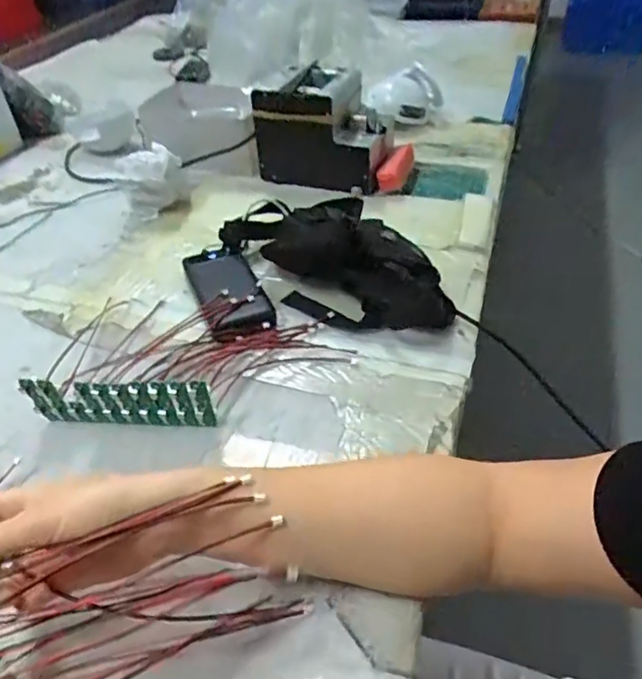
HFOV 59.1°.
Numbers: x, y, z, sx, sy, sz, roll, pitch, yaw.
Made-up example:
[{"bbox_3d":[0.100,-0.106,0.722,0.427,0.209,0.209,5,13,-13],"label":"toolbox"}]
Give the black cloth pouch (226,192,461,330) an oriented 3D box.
[{"bbox_3d":[0.017,-0.095,0.676,0.132,0.075,0.290,-33,49,-28],"label":"black cloth pouch"}]

